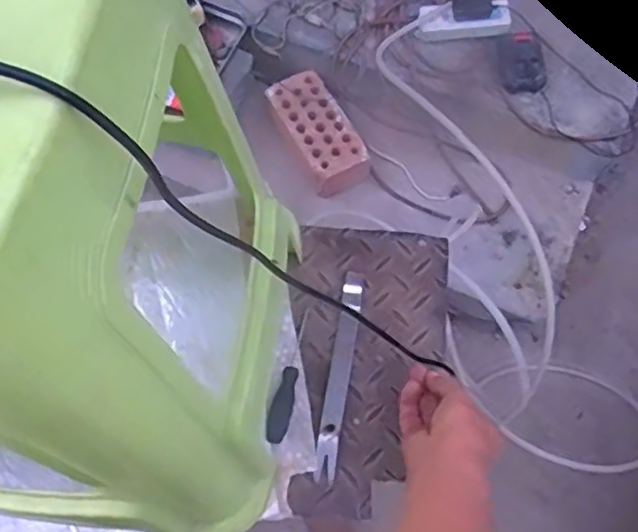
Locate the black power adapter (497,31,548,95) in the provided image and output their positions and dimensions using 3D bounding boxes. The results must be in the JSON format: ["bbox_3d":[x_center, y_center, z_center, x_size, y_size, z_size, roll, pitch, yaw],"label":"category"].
[{"bbox_3d":[0.371,-0.374,1.234,0.080,0.033,0.115,-9,69,-4],"label":"black power adapter"}]

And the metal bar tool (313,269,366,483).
[{"bbox_3d":[0.022,0.109,0.709,0.021,0.015,0.224,9,68,4],"label":"metal bar tool"}]

